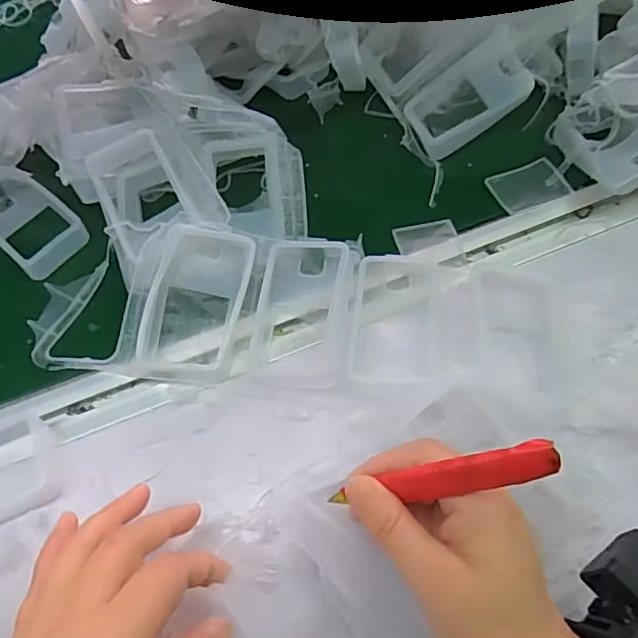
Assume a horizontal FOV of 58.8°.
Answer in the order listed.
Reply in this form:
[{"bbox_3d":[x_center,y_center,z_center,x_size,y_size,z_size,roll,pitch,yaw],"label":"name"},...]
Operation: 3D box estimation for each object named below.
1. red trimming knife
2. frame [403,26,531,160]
[{"bbox_3d":[0.047,0.072,0.249,0.117,0.012,0.013,-26,50,39],"label":"red trimming knife"},{"bbox_3d":[0.121,-0.180,0.453,0.104,0.011,0.059,-37,71,9],"label":"frame"}]

